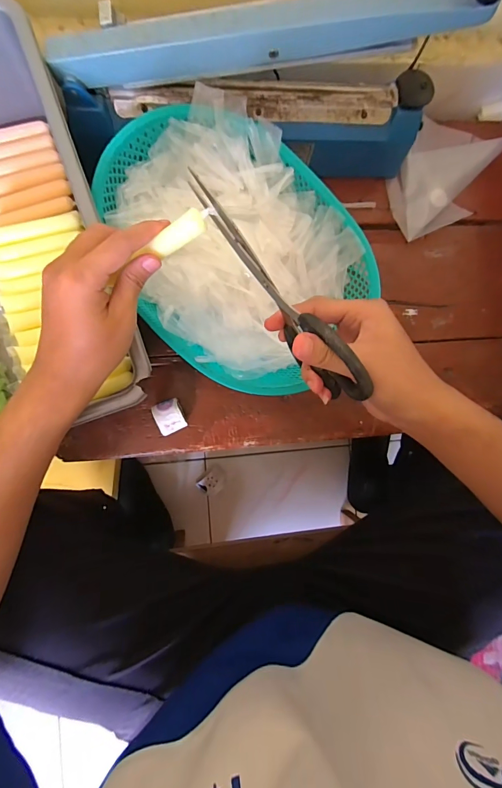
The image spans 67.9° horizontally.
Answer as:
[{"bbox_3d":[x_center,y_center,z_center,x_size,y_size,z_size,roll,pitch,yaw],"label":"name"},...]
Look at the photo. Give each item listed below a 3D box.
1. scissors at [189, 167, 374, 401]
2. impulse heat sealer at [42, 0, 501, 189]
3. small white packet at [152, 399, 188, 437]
[{"bbox_3d":[0.017,-0.070,0.274,0.016,0.060,0.186,-37,83,-7],"label":"scissors"},{"bbox_3d":[0.009,-0.312,0.379,0.393,0.197,0.090,-4,88,-7],"label":"impulse heat sealer"},{"bbox_3d":[-0.096,0.027,0.442,0.031,0.028,0.038,-22,90,-7],"label":"small white packet"}]

